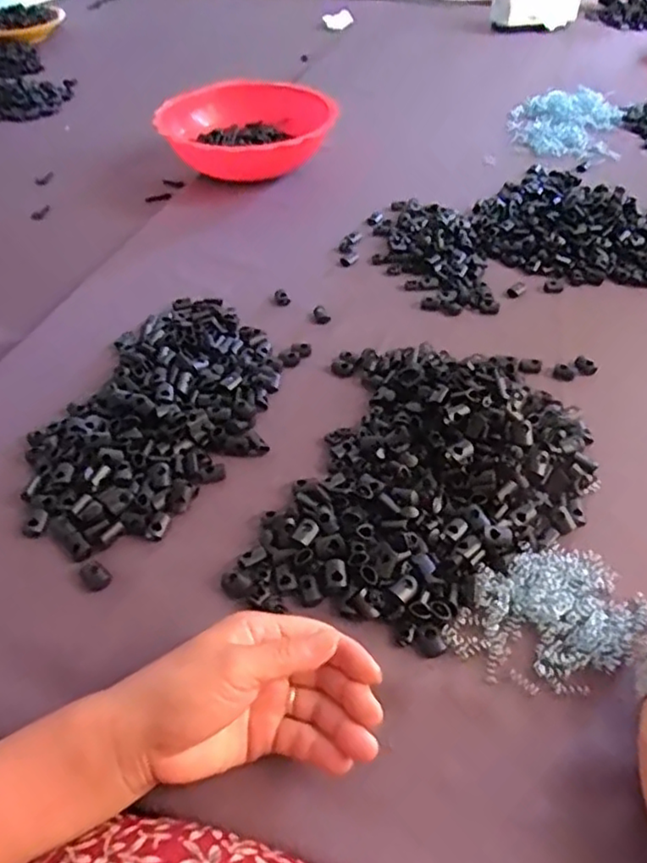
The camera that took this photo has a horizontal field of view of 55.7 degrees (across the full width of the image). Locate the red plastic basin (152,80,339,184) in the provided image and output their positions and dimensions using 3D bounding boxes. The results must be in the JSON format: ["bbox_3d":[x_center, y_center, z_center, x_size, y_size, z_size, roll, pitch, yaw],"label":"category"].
[{"bbox_3d":[-0.112,-0.446,0.917,0.237,0.093,0.237,0,46,0],"label":"red plastic basin"}]

